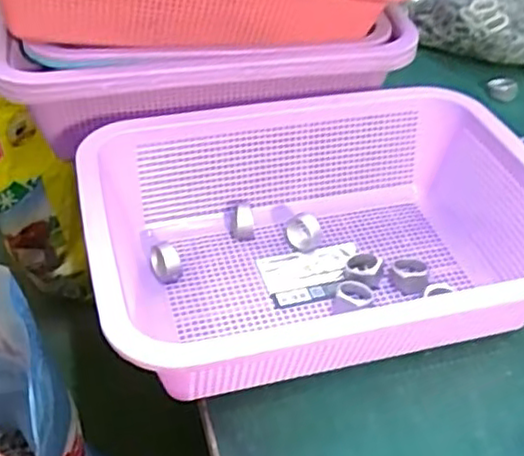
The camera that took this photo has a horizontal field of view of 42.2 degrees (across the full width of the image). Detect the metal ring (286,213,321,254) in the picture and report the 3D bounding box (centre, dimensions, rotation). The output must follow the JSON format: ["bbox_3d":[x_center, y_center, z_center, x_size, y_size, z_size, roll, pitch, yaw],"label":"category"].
[{"bbox_3d":[0.027,0.004,0.445,0.021,0.019,0.020,1,42,-1],"label":"metal ring"}]

